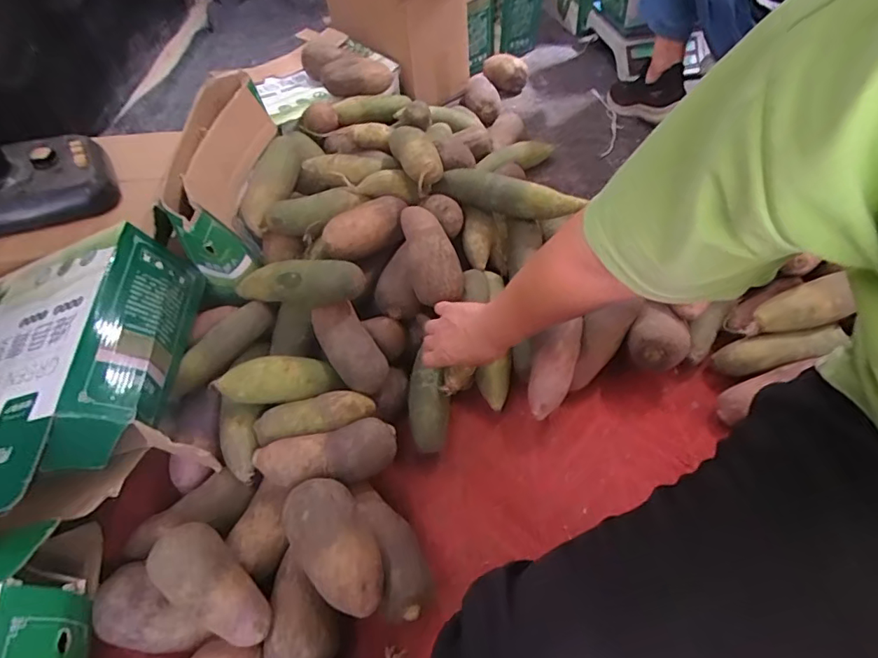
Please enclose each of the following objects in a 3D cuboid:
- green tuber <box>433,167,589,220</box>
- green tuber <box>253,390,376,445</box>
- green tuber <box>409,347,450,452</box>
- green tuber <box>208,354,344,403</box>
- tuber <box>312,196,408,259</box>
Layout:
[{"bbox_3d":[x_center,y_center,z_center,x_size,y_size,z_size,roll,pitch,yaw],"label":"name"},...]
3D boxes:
[{"bbox_3d":[0.103,-0.200,0.754,0.219,0.045,0.044,13,53,16],"label":"green tuber"},{"bbox_3d":[-0.154,0.107,0.627,0.140,0.038,0.052,-19,52,-10],"label":"green tuber"},{"bbox_3d":[-0.015,0.098,0.686,0.054,0.039,0.129,-8,66,-1],"label":"green tuber"},{"bbox_3d":[-0.203,0.064,0.639,0.151,0.042,0.048,-2,49,-17],"label":"green tuber"},{"bbox_3d":[-0.113,-0.150,0.739,0.145,0.072,0.070,-29,54,-17],"label":"tuber"}]

